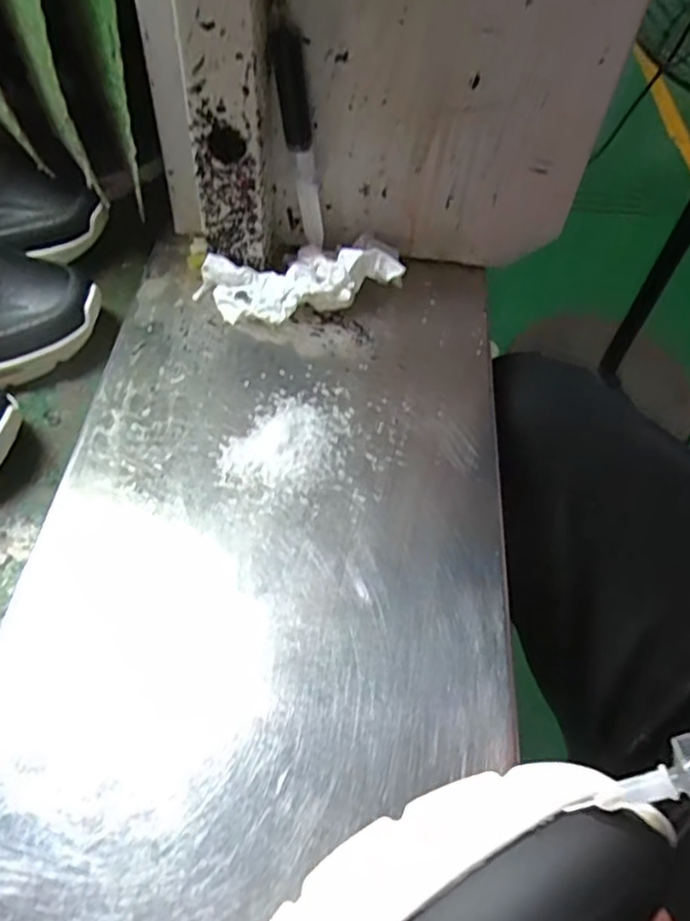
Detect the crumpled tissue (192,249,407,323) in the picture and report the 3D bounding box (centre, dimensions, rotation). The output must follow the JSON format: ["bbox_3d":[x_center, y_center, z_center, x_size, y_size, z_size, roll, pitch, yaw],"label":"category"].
[{"bbox_3d":[-0.028,-0.119,0.416,0.131,0.038,0.057,-2,55,-6],"label":"crumpled tissue"}]

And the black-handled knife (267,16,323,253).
[{"bbox_3d":[-0.027,-0.187,0.384,0.020,0.118,0.014,-10,55,-12],"label":"black-handled knife"}]

